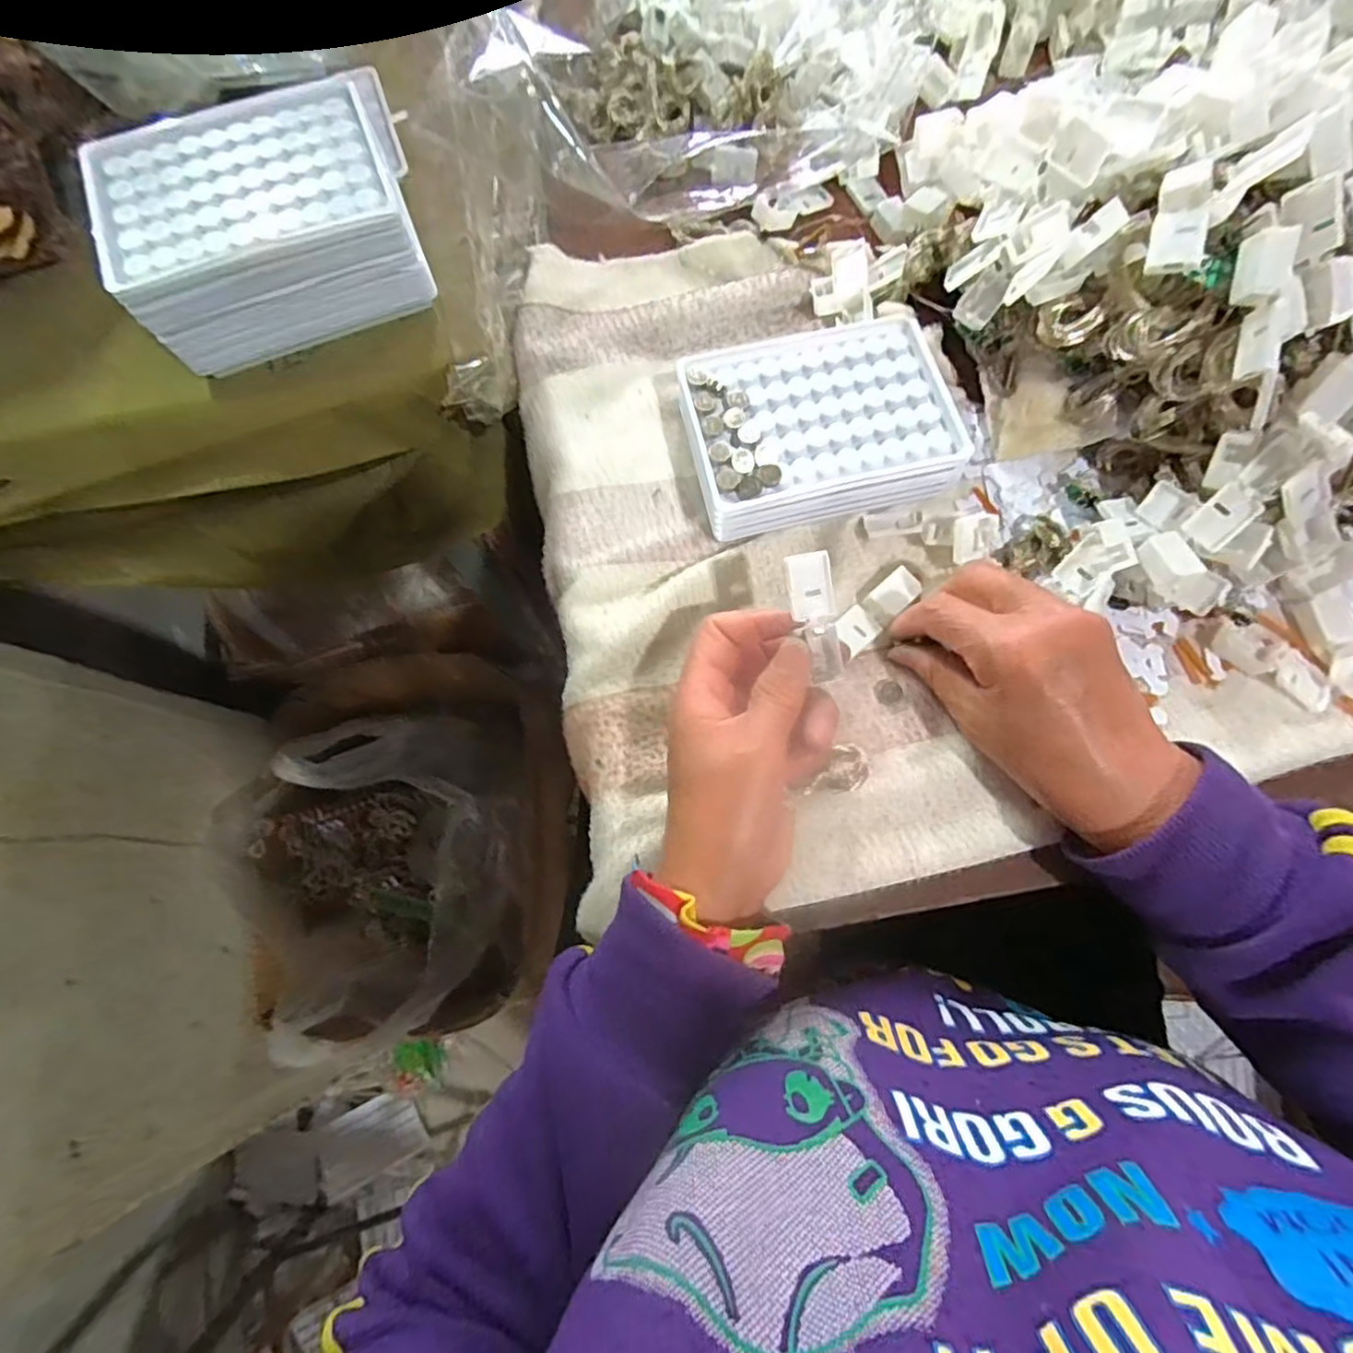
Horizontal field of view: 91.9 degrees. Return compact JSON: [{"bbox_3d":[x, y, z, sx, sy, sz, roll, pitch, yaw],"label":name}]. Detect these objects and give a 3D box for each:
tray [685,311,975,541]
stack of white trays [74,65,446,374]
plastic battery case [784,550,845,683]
[{"bbox_3d":[0.072,-0.132,0.344,0.132,0.033,0.102,-13,75,-2],"label":"tray"},{"bbox_3d":[-0.201,-0.225,0.331,0.135,0.059,0.101,-19,76,-4],"label":"stack of white trays"},{"bbox_3d":[0.060,-0.025,0.277,0.020,0.013,0.055,-18,107,-3],"label":"plastic battery case"}]

